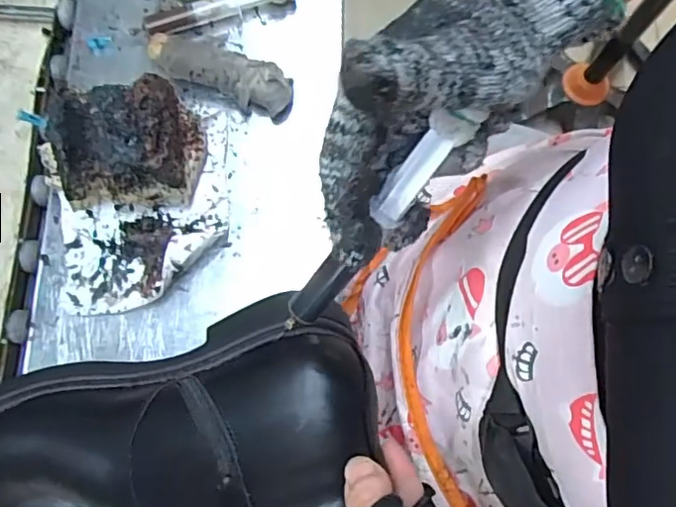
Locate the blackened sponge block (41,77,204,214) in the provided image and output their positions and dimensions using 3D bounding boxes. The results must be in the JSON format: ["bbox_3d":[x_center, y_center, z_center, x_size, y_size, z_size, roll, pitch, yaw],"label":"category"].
[{"bbox_3d":[-0.149,-0.077,0.410,0.093,0.085,0.078,-12,76,-5],"label":"blackened sponge block"}]

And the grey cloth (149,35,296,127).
[{"bbox_3d":[-0.096,-0.146,0.460,0.121,0.025,0.034,21,76,3],"label":"grey cloth"}]

